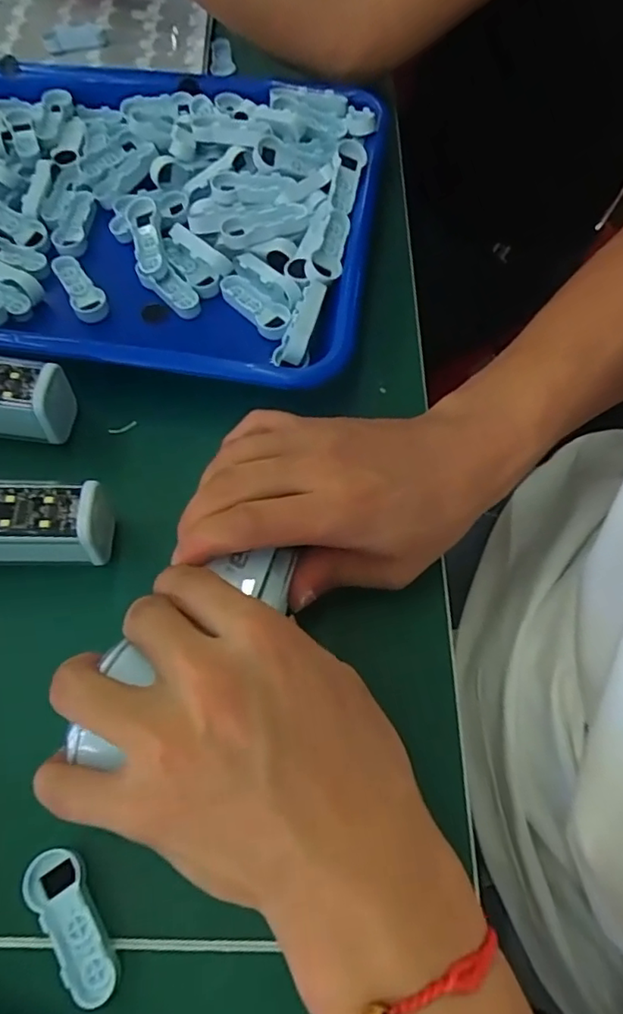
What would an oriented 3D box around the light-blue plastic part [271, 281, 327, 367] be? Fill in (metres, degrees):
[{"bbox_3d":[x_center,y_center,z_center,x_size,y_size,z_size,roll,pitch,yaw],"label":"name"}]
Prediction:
[{"bbox_3d":[-0.006,-0.099,0.320,0.020,0.015,0.050,13,64,9],"label":"light-blue plastic part"}]

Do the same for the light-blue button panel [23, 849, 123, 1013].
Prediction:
[{"bbox_3d":[-0.083,0.144,0.206,0.018,0.006,0.051,-37,67,-15],"label":"light-blue button panel"}]

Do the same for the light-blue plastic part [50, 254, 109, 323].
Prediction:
[{"bbox_3d":[-0.133,-0.127,0.344,0.018,0.011,0.050,-29,66,-12],"label":"light-blue plastic part"}]

